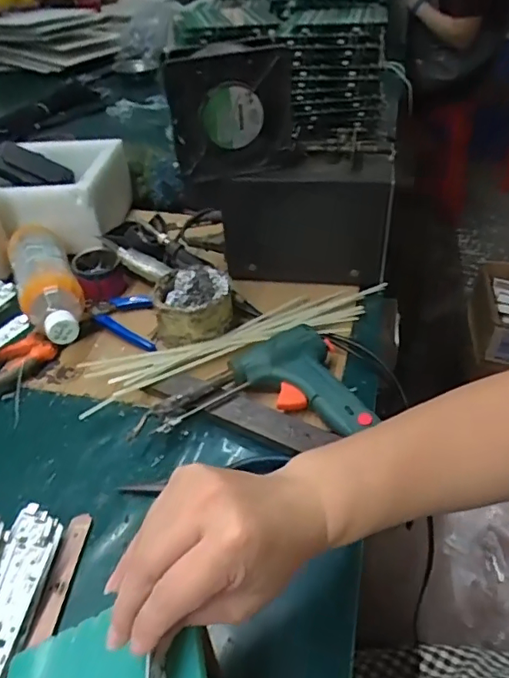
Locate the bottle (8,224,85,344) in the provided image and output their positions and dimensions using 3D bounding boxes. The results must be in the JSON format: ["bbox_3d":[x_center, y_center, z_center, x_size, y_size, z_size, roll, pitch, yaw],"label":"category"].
[{"bbox_3d":[-0.241,-0.067,0.632,0.062,0.065,0.228,-19,42,-18],"label":"bottle"}]

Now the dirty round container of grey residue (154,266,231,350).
[{"bbox_3d":[-0.069,-0.041,0.587,0.081,0.067,0.077,-2,40,2],"label":"dirty round container of grey residue"}]

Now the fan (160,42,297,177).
[{"bbox_3d":[-0.021,-0.228,0.547,0.124,0.118,0.033,-12,40,-10],"label":"fan"}]

